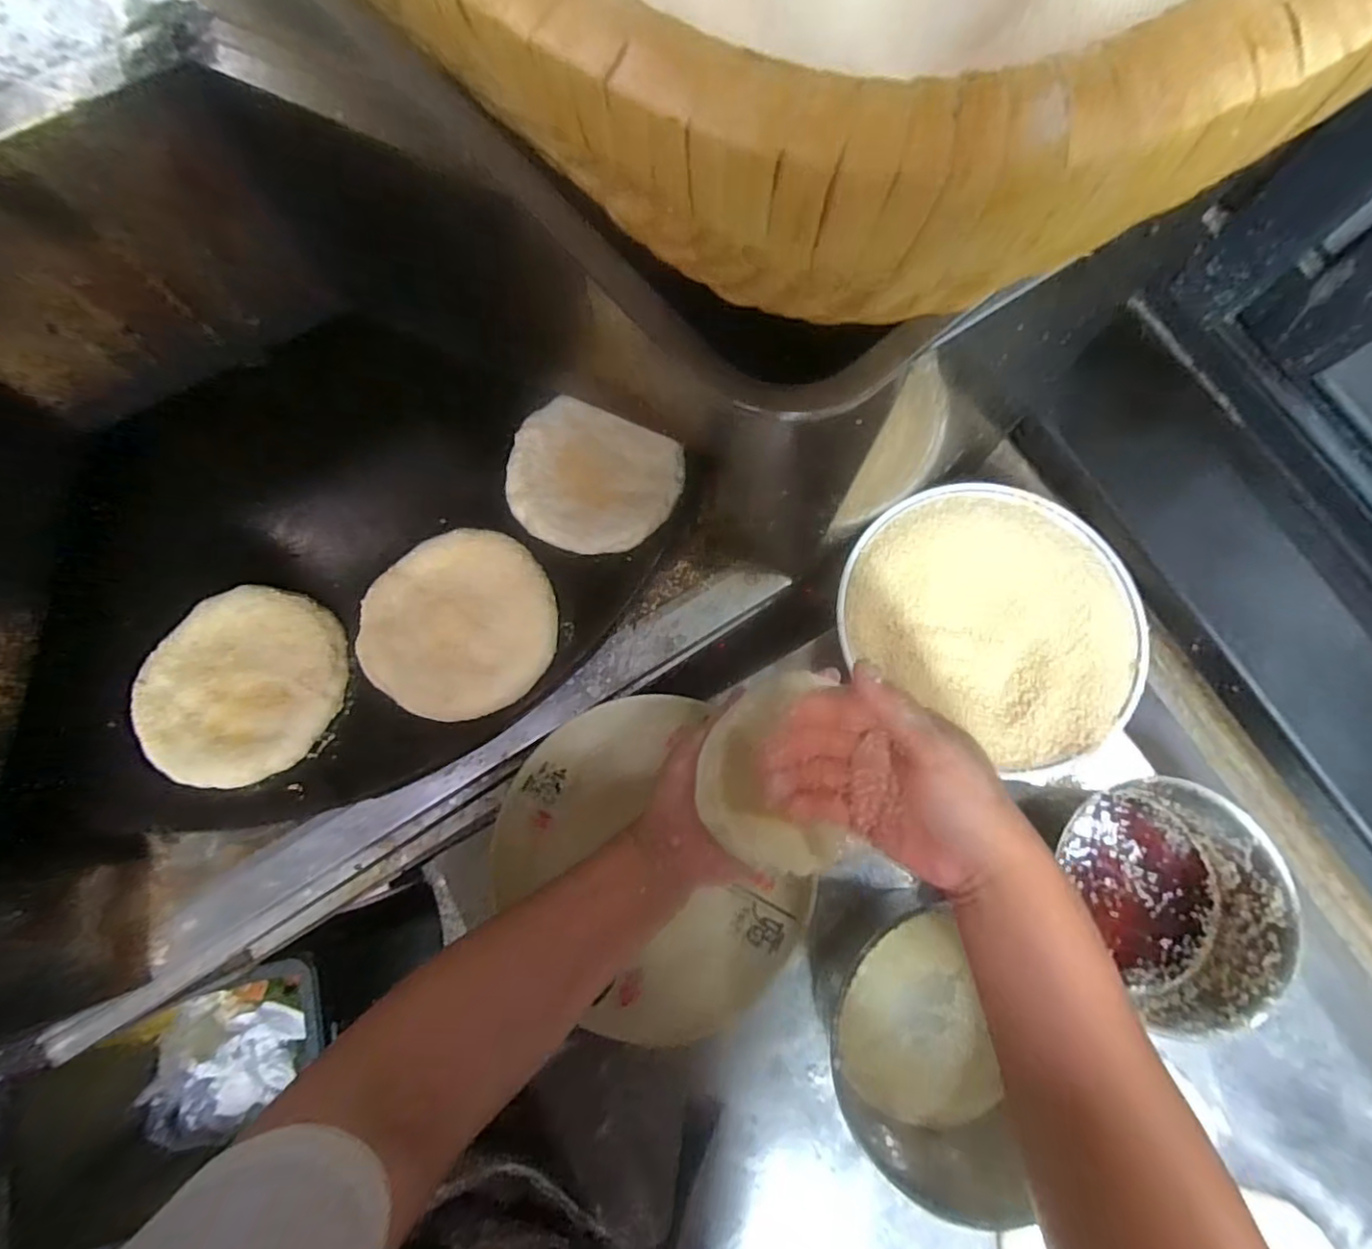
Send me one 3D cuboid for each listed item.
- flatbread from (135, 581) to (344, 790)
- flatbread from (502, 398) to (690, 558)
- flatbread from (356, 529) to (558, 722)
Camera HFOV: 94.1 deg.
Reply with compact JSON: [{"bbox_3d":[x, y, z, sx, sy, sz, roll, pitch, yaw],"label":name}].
[{"bbox_3d":[-0.324,0.042,0.461,0.134,0.012,0.143,0,77,1],"label":"flatbread"},{"bbox_3d":[-0.077,-0.114,0.507,0.132,0.010,0.115,25,78,7],"label":"flatbread"},{"bbox_3d":[-0.169,-0.001,0.473,0.138,0.016,0.135,0,77,1],"label":"flatbread"}]

